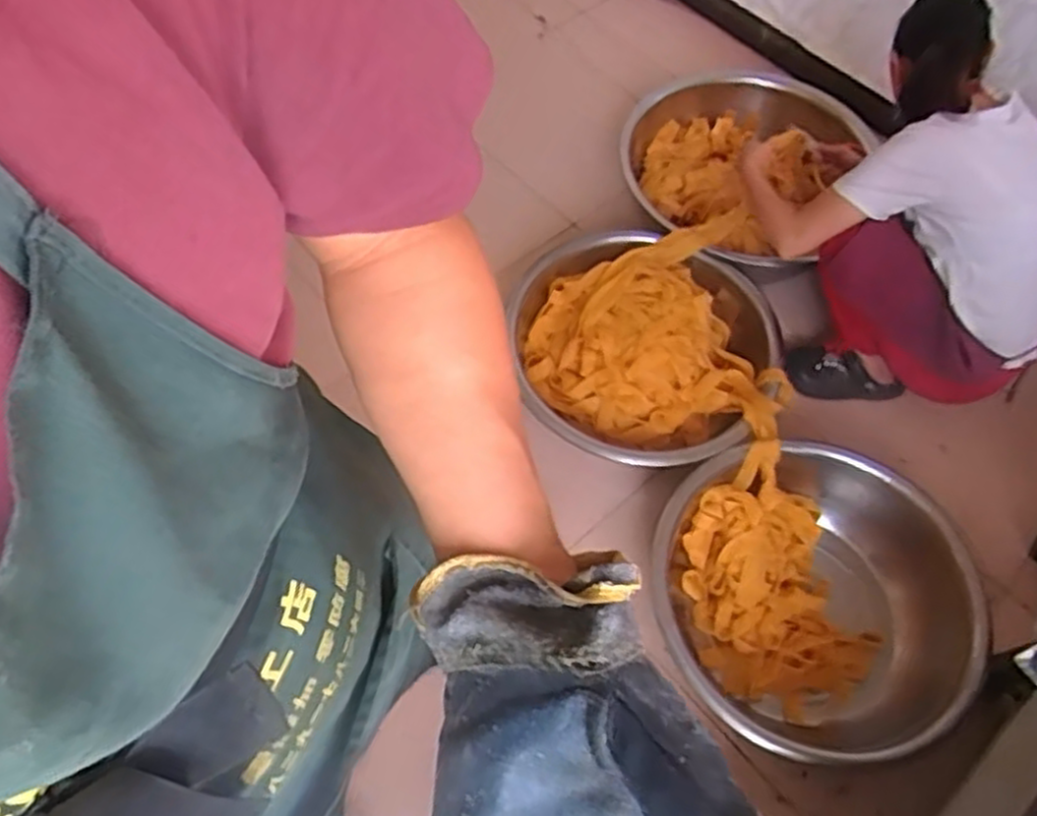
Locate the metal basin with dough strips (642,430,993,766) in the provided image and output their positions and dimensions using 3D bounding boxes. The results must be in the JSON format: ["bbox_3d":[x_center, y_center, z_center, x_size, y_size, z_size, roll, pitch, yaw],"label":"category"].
[{"bbox_3d":[0.513,0.311,1.342,0.494,0.201,0.521,1,61,-1],"label":"metal basin with dough strips"}]

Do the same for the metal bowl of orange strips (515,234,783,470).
[{"bbox_3d":[0.253,-0.114,1.573,0.565,0.159,0.516,18,62,8],"label":"metal bowl of orange strips"}]

